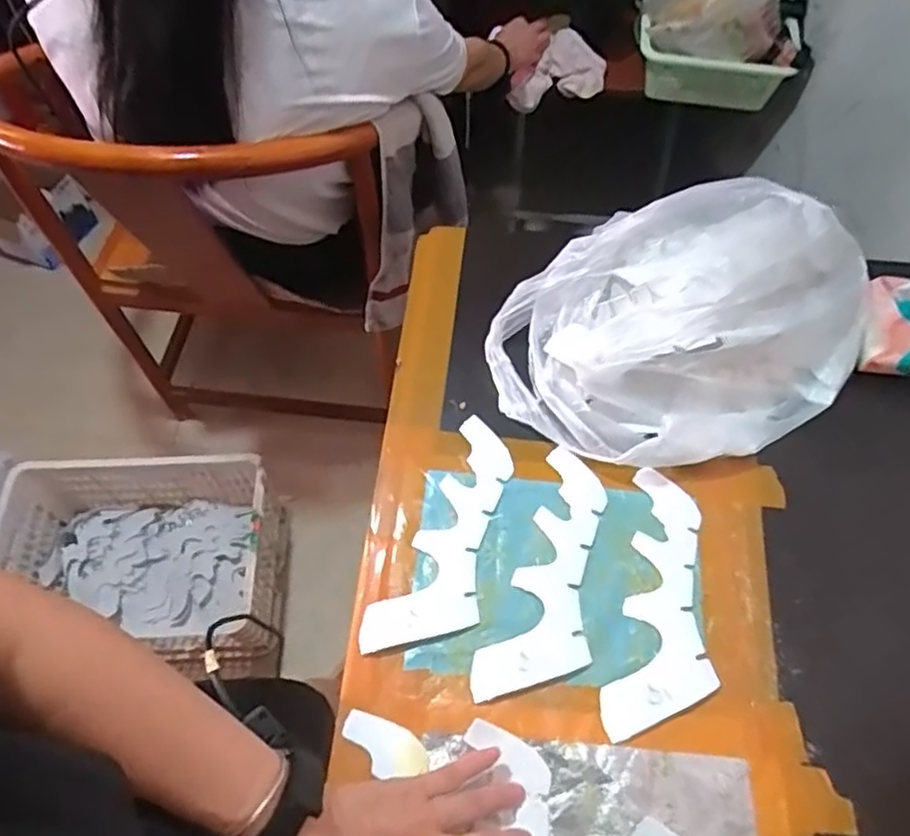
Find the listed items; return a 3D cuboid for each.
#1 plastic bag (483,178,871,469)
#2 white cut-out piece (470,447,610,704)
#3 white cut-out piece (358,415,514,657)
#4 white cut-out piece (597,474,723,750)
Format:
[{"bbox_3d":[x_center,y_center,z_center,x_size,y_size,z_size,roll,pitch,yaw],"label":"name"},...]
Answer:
[{"bbox_3d":[0.221,-0.085,0.598,0.359,0.125,0.219,-17,62,-10],"label":"plastic bag"},{"bbox_3d":[0.085,0.133,0.539,0.076,0.004,0.213,20,64,10],"label":"white cut-out piece"},{"bbox_3d":[0.002,0.104,0.554,0.076,0.004,0.218,23,64,10],"label":"white cut-out piece"},{"bbox_3d":[0.175,0.150,0.532,0.078,0.004,0.216,13,62,7],"label":"white cut-out piece"}]

